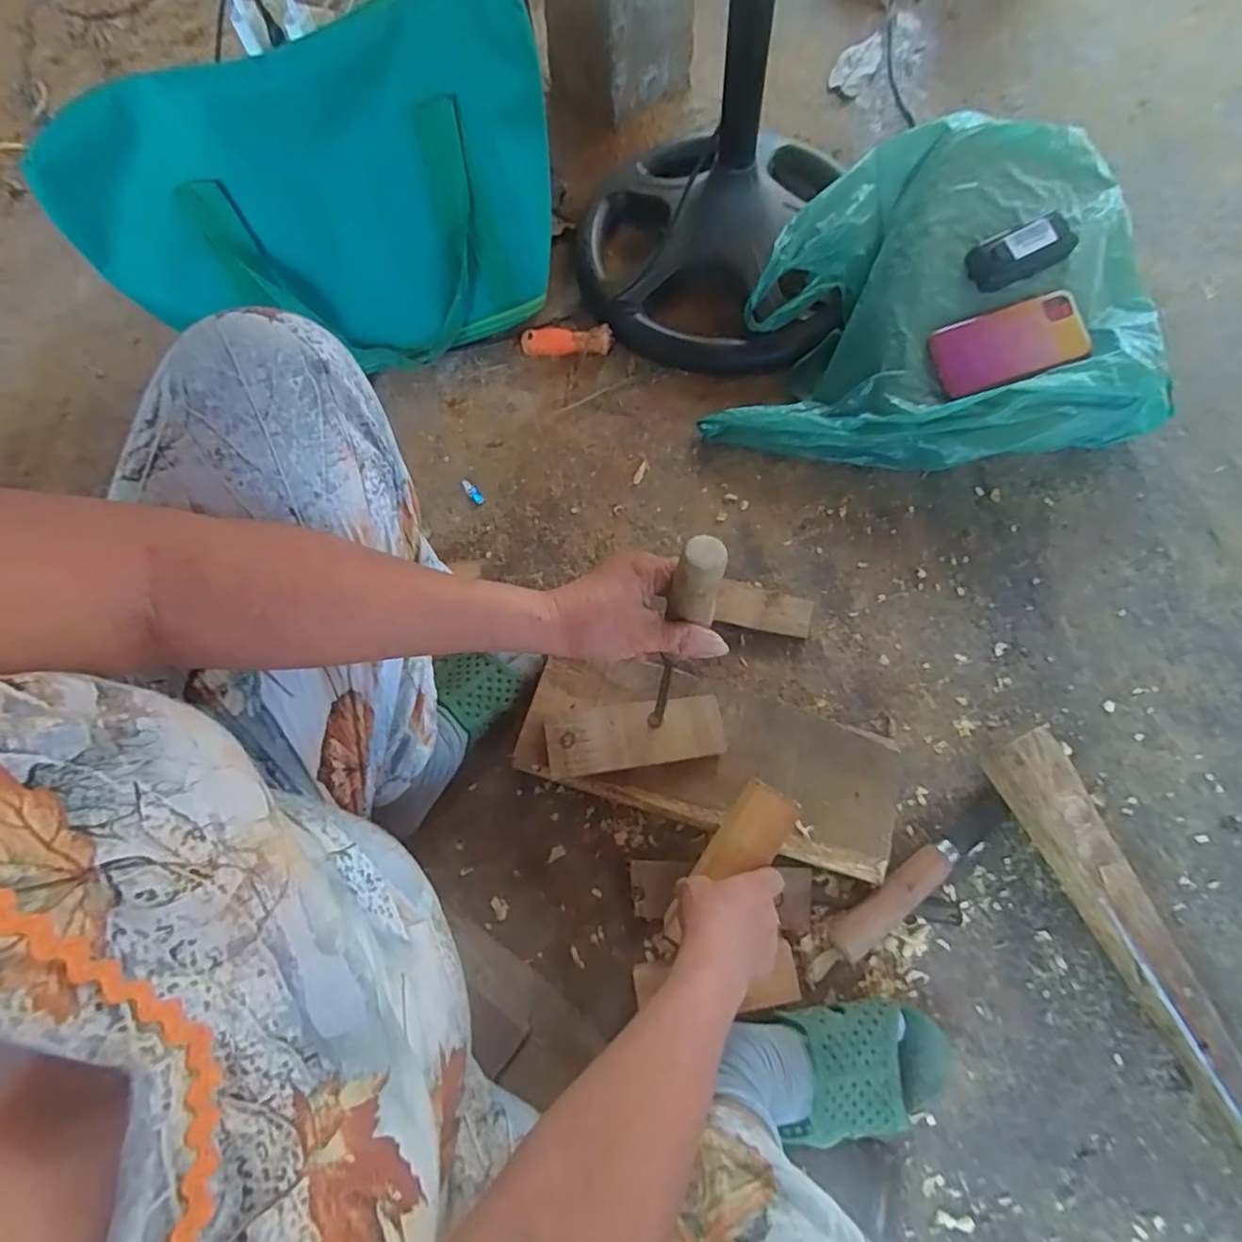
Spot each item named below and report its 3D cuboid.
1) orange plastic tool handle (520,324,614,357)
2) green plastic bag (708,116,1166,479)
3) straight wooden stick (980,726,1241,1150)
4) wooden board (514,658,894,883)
[{"bbox_3d":[-0.067,-0.342,0.791,0.108,0.024,0.028,1,70,2],"label":"orange plastic tool handle"},{"bbox_3d":[0.366,-0.353,0.717,0.465,0.138,0.371,12,71,6],"label":"green plastic bag"},{"bbox_3d":[0.447,0.289,0.530,0.067,0.068,0.428,-27,71,-7],"label":"straight wooden stick"},{"bbox_3d":[0.077,0.119,0.585,0.326,0.023,0.128,16,72,8],"label":"wooden board"}]

